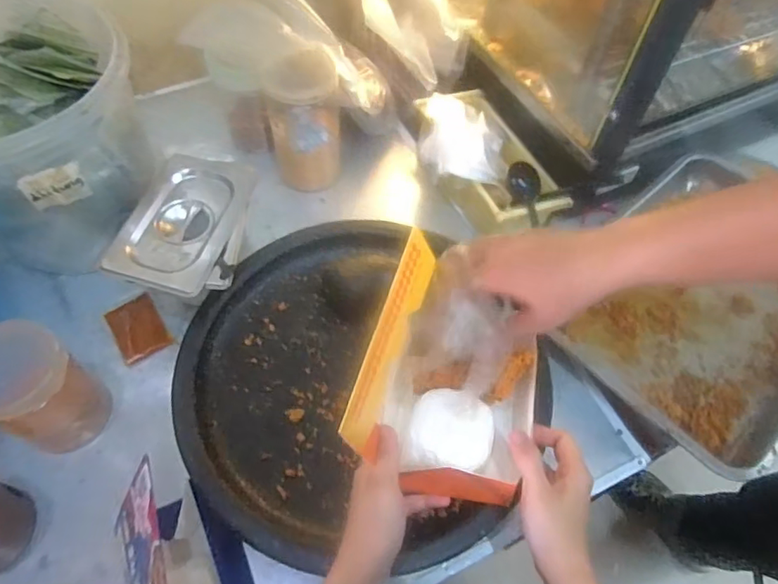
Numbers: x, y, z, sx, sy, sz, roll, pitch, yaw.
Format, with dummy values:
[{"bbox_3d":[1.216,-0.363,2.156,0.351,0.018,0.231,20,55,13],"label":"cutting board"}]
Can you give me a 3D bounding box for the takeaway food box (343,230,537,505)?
[{"bbox_3d":[0.055,0.078,0.459,0.136,0.152,0.161,16,60,7],"label":"takeaway food box"}]

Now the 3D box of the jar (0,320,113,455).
[{"bbox_3d":[-0.339,0.094,0.529,0.079,0.144,0.089,31,63,15],"label":"jar"}]

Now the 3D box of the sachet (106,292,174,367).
[{"bbox_3d":[-0.296,0.043,0.649,0.056,0.005,0.079,-30,65,-19],"label":"sachet"}]

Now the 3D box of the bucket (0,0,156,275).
[{"bbox_3d":[-0.389,-0.162,0.619,0.239,0.202,0.204,-24,63,-16],"label":"bucket"}]

